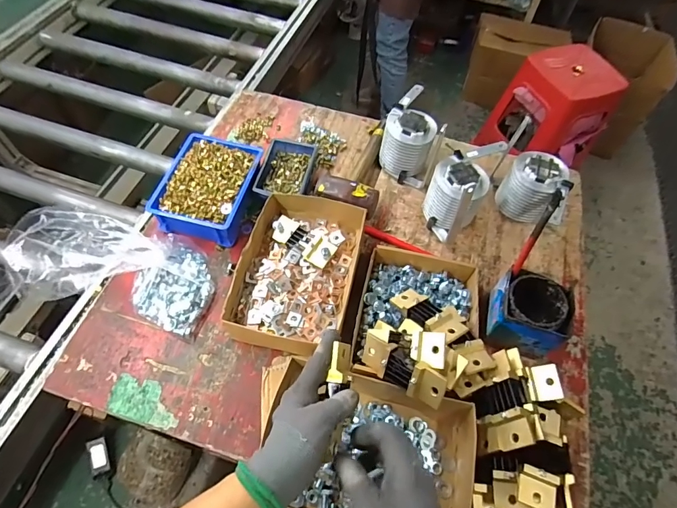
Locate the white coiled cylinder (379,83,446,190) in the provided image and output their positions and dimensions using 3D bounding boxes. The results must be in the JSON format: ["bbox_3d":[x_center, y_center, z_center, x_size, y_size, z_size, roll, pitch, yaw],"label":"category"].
[{"bbox_3d":[0.153,-0.241,0.824,0.112,0.119,0.166,20,59,9],"label":"white coiled cylinder"}]

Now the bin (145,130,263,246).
[{"bbox_3d":[-0.237,-0.121,0.753,0.149,0.066,0.196,12,58,4],"label":"bin"}]

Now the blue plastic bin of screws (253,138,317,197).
[{"bbox_3d":[-0.099,-0.160,0.799,0.093,0.048,0.147,10,58,3],"label":"blue plastic bin of screws"}]

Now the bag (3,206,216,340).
[{"bbox_3d":[-0.356,0.020,0.653,0.306,0.084,0.171,14,59,5],"label":"bag"}]

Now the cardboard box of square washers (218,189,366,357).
[{"bbox_3d":[-0.065,0.024,0.686,0.186,0.056,0.277,13,59,5],"label":"cardboard box of square washers"}]

